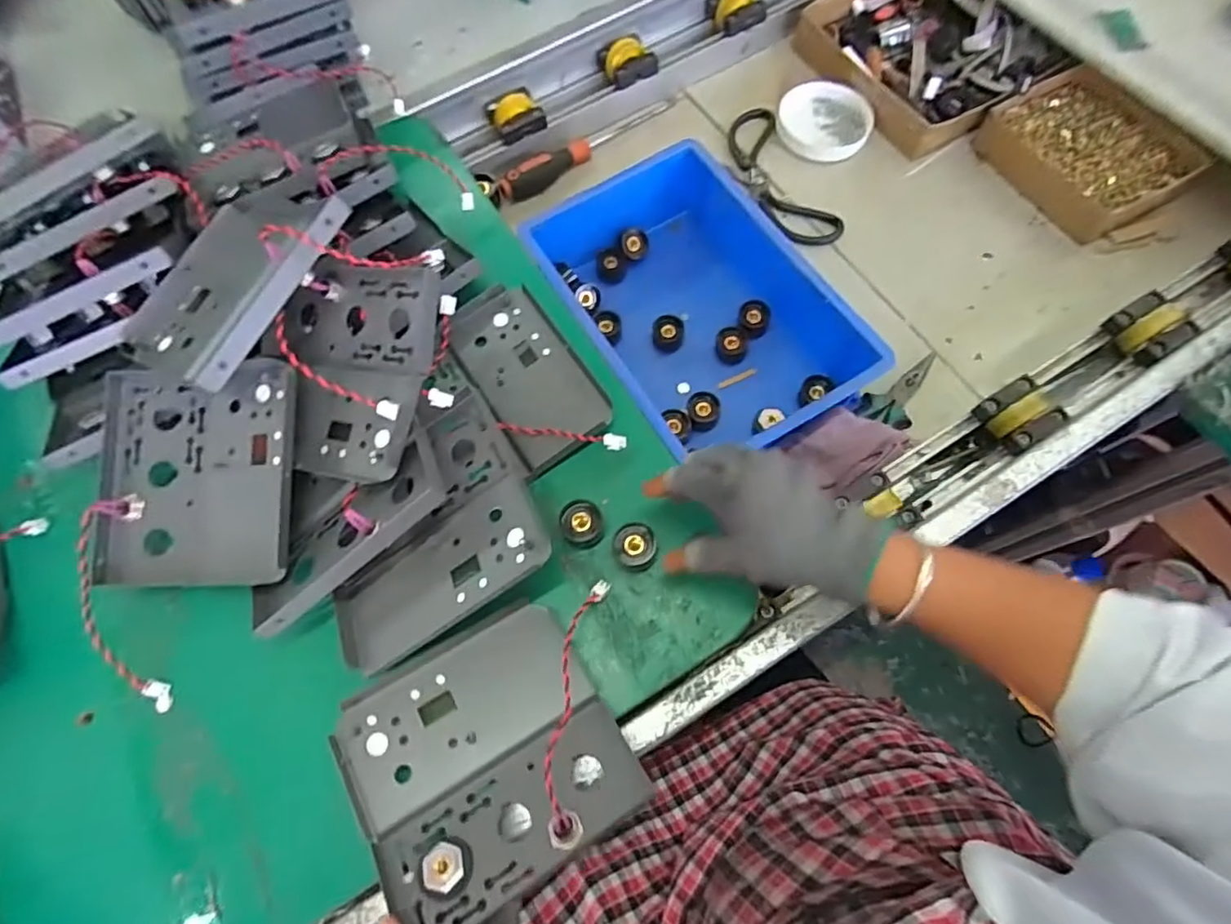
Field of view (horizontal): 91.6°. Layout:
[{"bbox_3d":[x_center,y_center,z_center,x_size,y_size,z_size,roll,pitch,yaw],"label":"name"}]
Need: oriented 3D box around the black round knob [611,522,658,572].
[{"bbox_3d":[0.014,0.061,0.425,0.030,0.025,0.028,-1,70,2],"label":"black round knob"}]

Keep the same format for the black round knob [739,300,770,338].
[{"bbox_3d":[0.133,-0.138,0.578,0.032,0.018,0.034,-1,69,3],"label":"black round knob"}]

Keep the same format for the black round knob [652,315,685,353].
[{"bbox_3d":[0.051,-0.125,0.581,0.030,0.025,0.026,3,70,4],"label":"black round knob"}]

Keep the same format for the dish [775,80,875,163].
[{"bbox_3d":[0.237,-0.388,0.681,0.103,0.026,0.087,22,72,11],"label":"dish"}]

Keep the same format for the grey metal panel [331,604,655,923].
[{"bbox_3d":[-0.081,0.183,0.372,0.154,0.037,0.143,-30,72,-8],"label":"grey metal panel"}]

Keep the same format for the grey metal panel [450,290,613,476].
[{"bbox_3d":[-0.073,-0.073,0.481,0.080,0.022,0.163,-30,72,-8],"label":"grey metal panel"}]

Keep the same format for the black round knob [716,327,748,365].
[{"bbox_3d":[0.111,-0.112,0.573,0.026,0.020,0.030,-17,69,-3],"label":"black round knob"}]

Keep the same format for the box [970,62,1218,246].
[{"bbox_3d":[0.481,-0.321,0.617,0.120,0.053,0.170,-29,70,-7],"label":"box"}]

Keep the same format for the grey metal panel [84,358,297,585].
[{"bbox_3d":[-0.298,0.009,0.432,0.152,0.021,0.156,-4,84,12],"label":"grey metal panel"}]

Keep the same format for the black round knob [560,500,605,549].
[{"bbox_3d":[-0.024,0.047,0.435,0.030,0.024,0.032,-1,70,2],"label":"black round knob"}]

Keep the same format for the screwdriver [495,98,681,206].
[{"bbox_3d":[-0.028,-0.356,0.672,0.235,0.030,0.031,-34,71,-9],"label":"screwdriver"}]

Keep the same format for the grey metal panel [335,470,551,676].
[{"bbox_3d":[-0.119,0.071,0.404,0.161,0.013,0.083,-34,55,8],"label":"grey metal panel"}]

